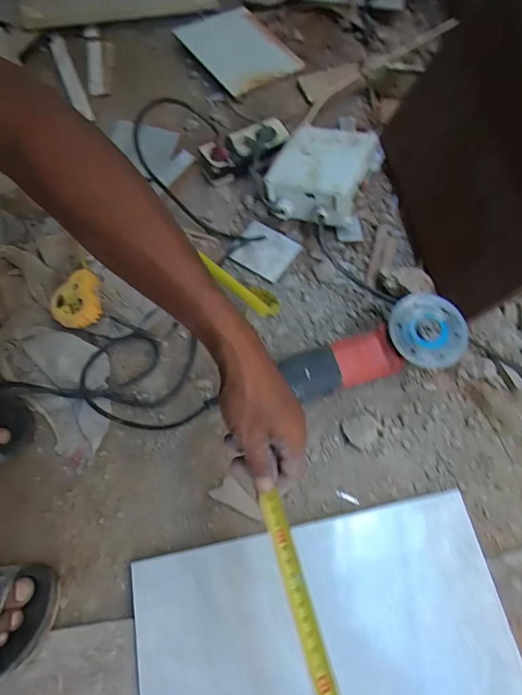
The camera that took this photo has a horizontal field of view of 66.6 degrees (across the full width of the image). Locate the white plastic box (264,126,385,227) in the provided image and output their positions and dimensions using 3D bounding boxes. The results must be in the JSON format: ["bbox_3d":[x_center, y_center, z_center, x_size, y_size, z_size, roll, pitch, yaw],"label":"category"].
[{"bbox_3d":[0.096,-0.276,0.638,0.146,0.087,0.186,26,70,11],"label":"white plastic box"}]

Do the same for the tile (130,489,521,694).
[{"bbox_3d":[0.087,0.387,0.396,0.395,0.017,0.387,-10,67,-7],"label":"tile"}]

